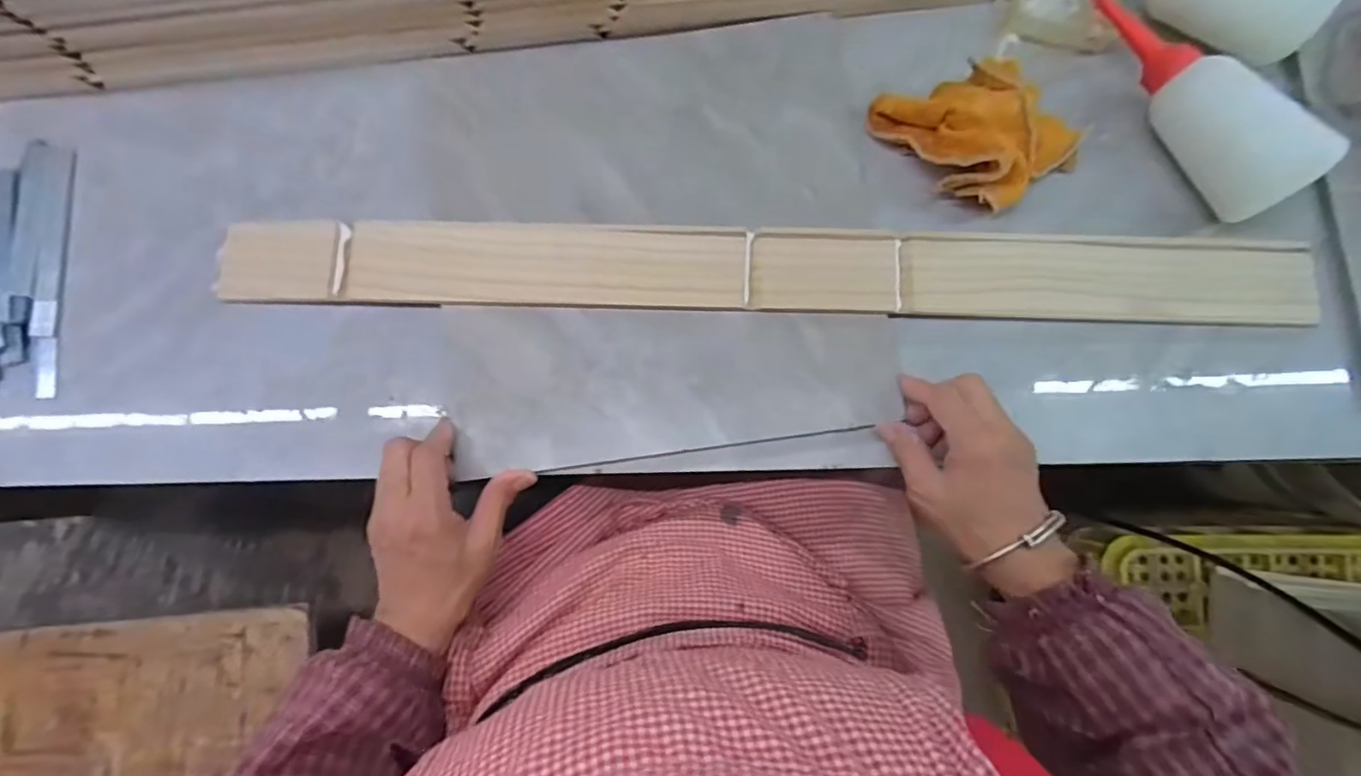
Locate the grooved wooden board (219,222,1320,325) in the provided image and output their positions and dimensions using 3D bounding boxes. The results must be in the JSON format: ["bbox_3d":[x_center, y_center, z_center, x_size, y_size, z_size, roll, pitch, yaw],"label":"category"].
[{"bbox_3d":[0.041,-0.080,0.396,0.710,0.015,0.055,2,85,2],"label":"grooved wooden board"}]

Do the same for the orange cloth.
[{"bbox_3d":[0.203,-0.177,0.397,0.109,0.040,0.110,-30,83,-1],"label":"orange cloth"}]

